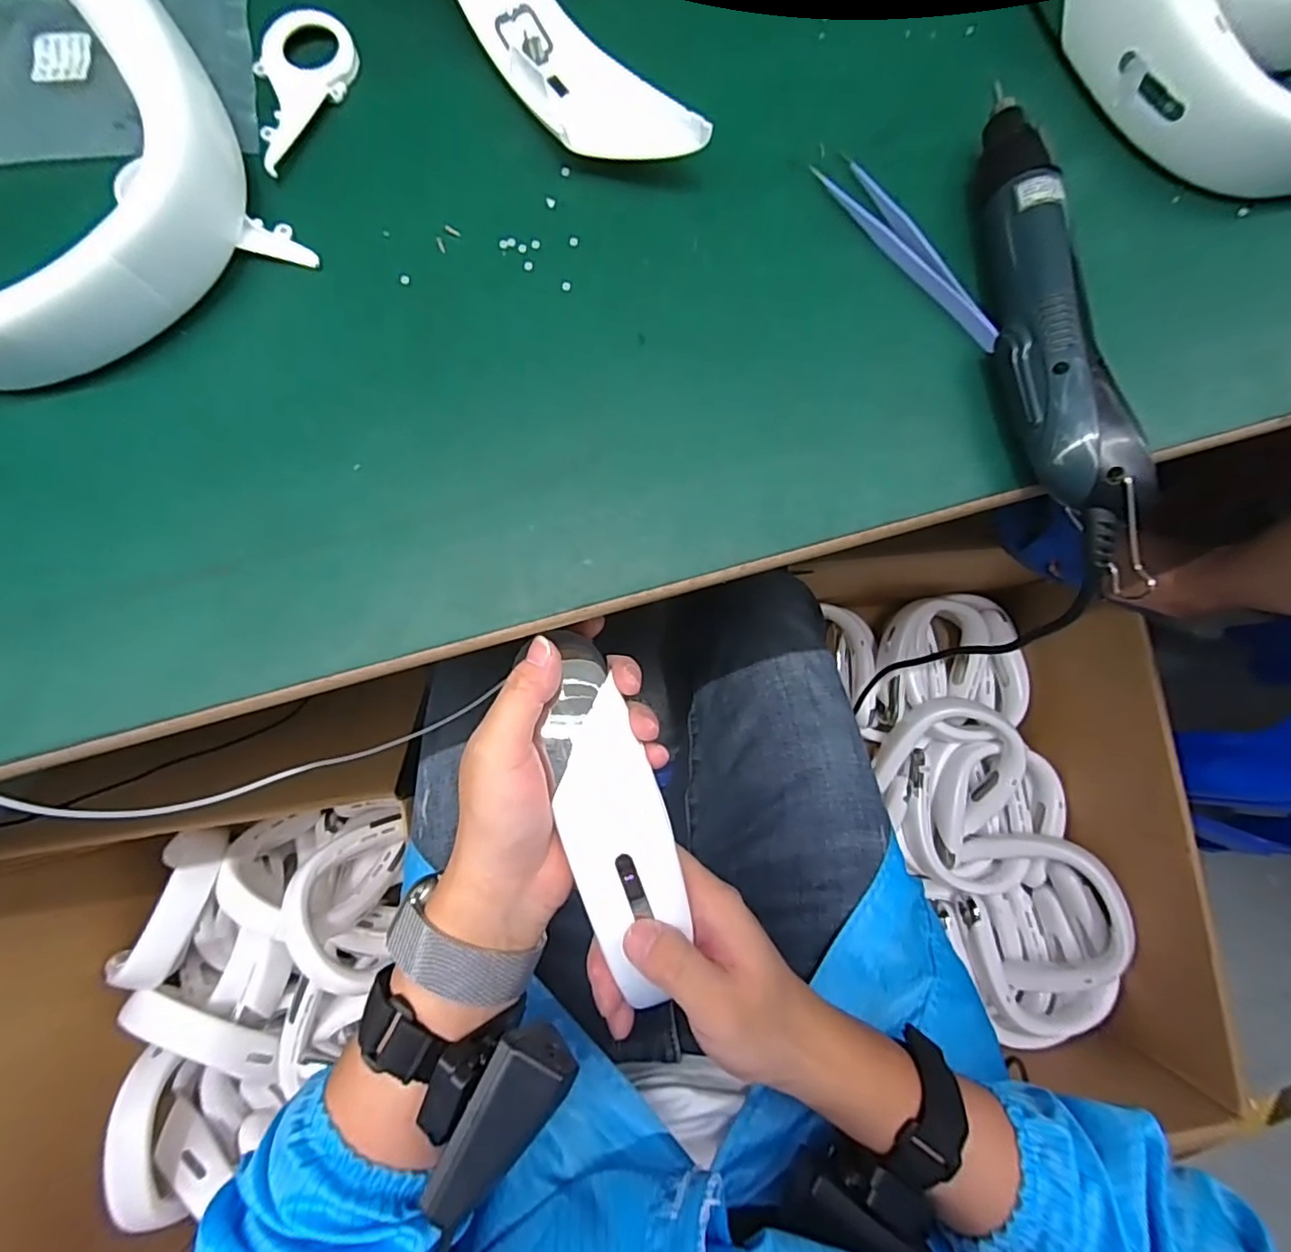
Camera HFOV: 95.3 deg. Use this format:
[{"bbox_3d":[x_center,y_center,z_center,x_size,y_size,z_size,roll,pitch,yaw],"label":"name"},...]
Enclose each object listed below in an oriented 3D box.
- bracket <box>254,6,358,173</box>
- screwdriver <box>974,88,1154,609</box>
[{"bbox_3d":[-0.177,-0.266,0.292,0.042,0.011,0.089,20,81,1],"label":"bracket"},{"bbox_3d":[0.184,-0.134,0.273,0.034,0.036,0.241,-7,82,-3],"label":"screwdriver"}]

